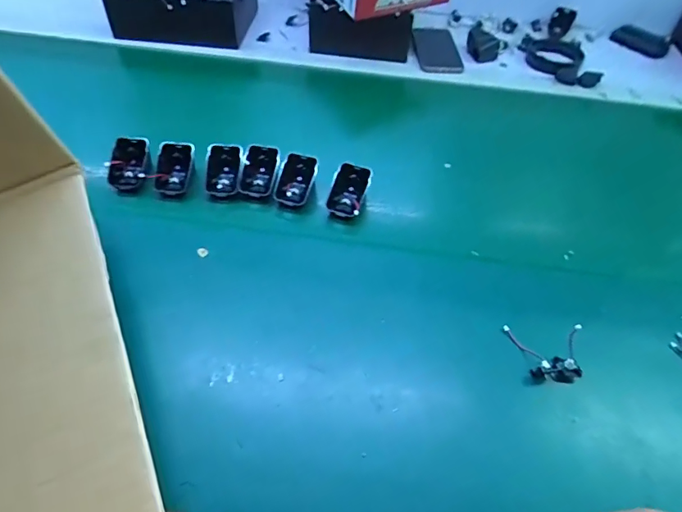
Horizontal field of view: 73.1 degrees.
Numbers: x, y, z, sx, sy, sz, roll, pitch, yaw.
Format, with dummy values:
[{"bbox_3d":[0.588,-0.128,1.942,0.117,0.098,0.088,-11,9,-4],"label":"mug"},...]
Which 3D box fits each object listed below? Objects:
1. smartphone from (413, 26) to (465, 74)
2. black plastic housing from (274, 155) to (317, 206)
[{"bbox_3d":[0.180,-0.393,0.868,0.081,0.008,0.183,0,48,-3],"label":"smartphone"},{"bbox_3d":[-0.056,-0.096,0.592,0.042,0.017,0.068,15,84,1],"label":"black plastic housing"}]

